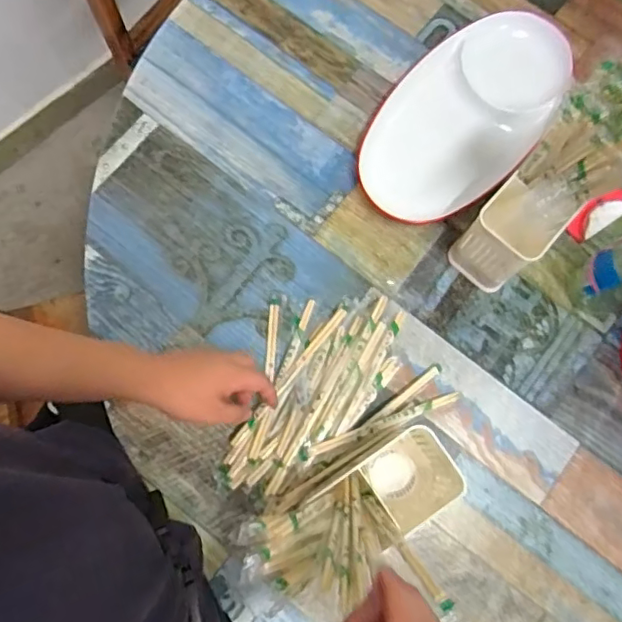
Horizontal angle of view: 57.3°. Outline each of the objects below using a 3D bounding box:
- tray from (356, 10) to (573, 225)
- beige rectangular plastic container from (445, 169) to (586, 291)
[{"bbox_3d":[0.190,-0.240,0.699,0.318,0.030,0.171,-41,81,-9],"label":"tray"},{"bbox_3d":[0.216,-0.083,0.629,0.075,0.147,0.075,42,80,8],"label":"beige rectangular plastic container"}]

